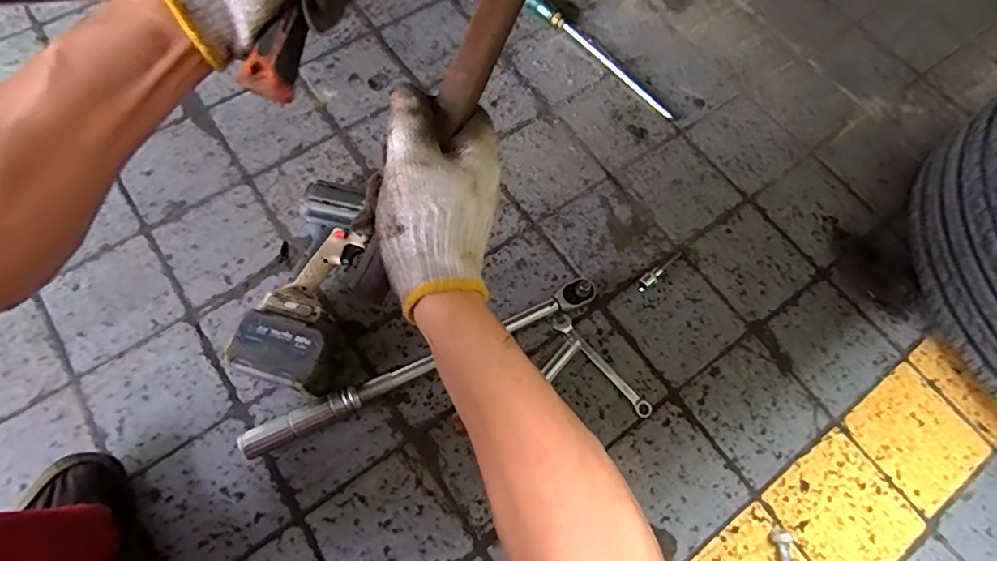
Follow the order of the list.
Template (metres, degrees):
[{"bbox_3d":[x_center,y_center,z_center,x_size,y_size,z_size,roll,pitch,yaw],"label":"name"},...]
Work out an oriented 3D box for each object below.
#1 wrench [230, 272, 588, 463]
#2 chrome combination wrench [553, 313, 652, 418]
[{"bbox_3d":[-0.086,0.106,0.667,0.480,0.034,0.041,-26,71,-13],"label":"wrench"},{"bbox_3d":[0.140,0.114,0.691,0.024,0.015,0.171,-37,74,-16],"label":"chrome combination wrench"}]

